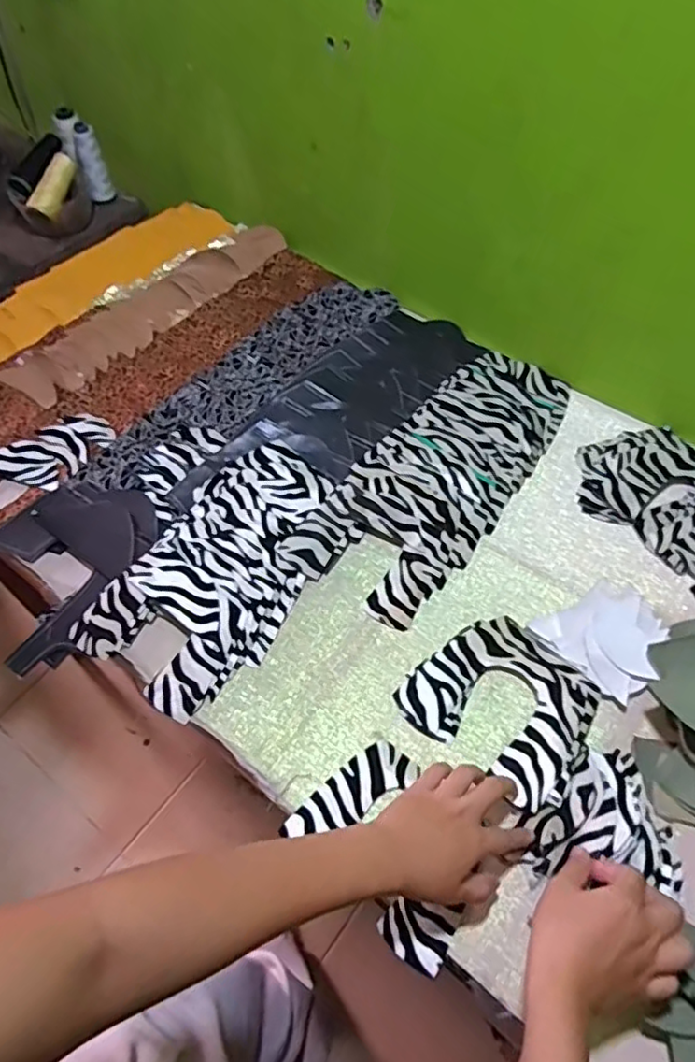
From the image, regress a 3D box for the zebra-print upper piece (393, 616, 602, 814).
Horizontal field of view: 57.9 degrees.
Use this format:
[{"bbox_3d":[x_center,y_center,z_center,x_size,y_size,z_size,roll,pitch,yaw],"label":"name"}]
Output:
[{"bbox_3d":[0.145,0.153,0.577,0.156,0.020,0.139,35,63,22],"label":"zebra-print upper piece"}]

